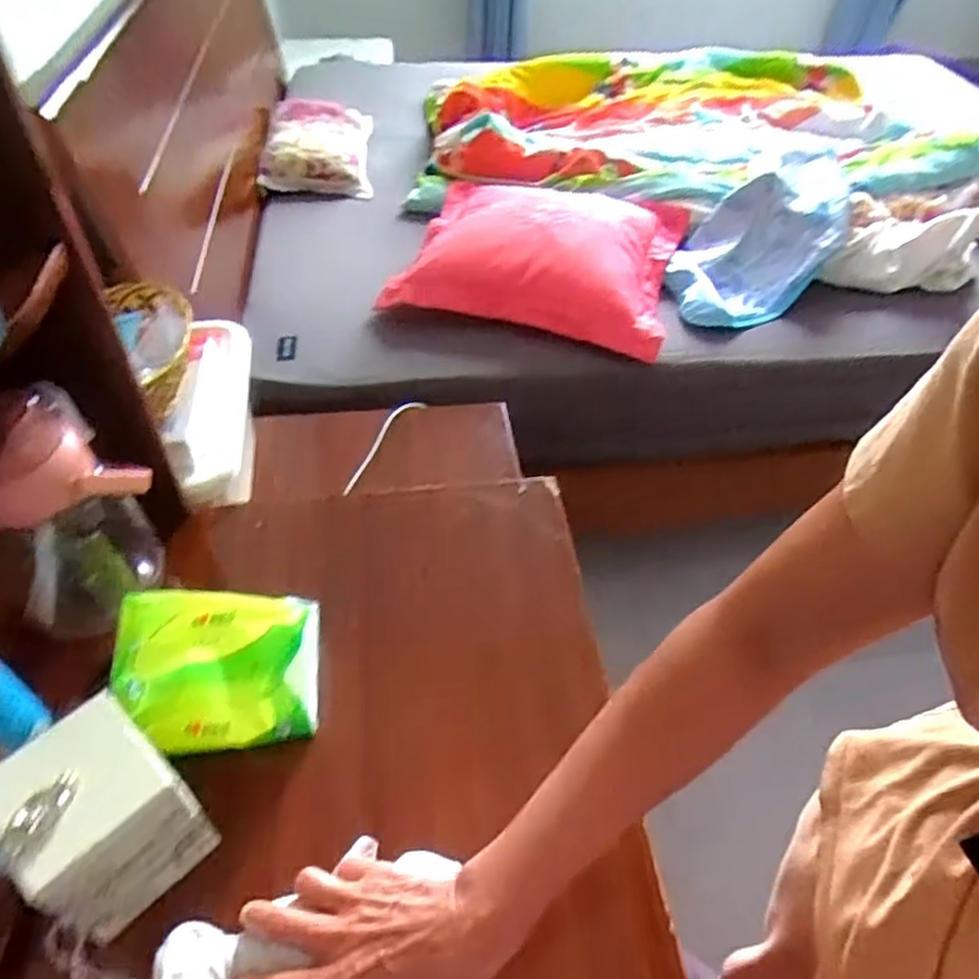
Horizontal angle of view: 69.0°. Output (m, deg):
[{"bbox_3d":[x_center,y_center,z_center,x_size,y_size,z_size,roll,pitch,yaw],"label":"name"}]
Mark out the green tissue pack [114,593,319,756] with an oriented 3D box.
[{"bbox_3d":[-0.194,0.132,0.520,0.135,0.074,0.100,-4,48,-4],"label":"green tissue pack"}]

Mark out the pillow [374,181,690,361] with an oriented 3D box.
[{"bbox_3d":[0.105,-0.460,1.308,0.475,0.102,0.485,12,49,10],"label":"pillow"}]

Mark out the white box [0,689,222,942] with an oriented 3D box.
[{"bbox_3d":[-0.235,0.200,0.433,0.085,0.109,0.091,32,55,25],"label":"white box"}]

